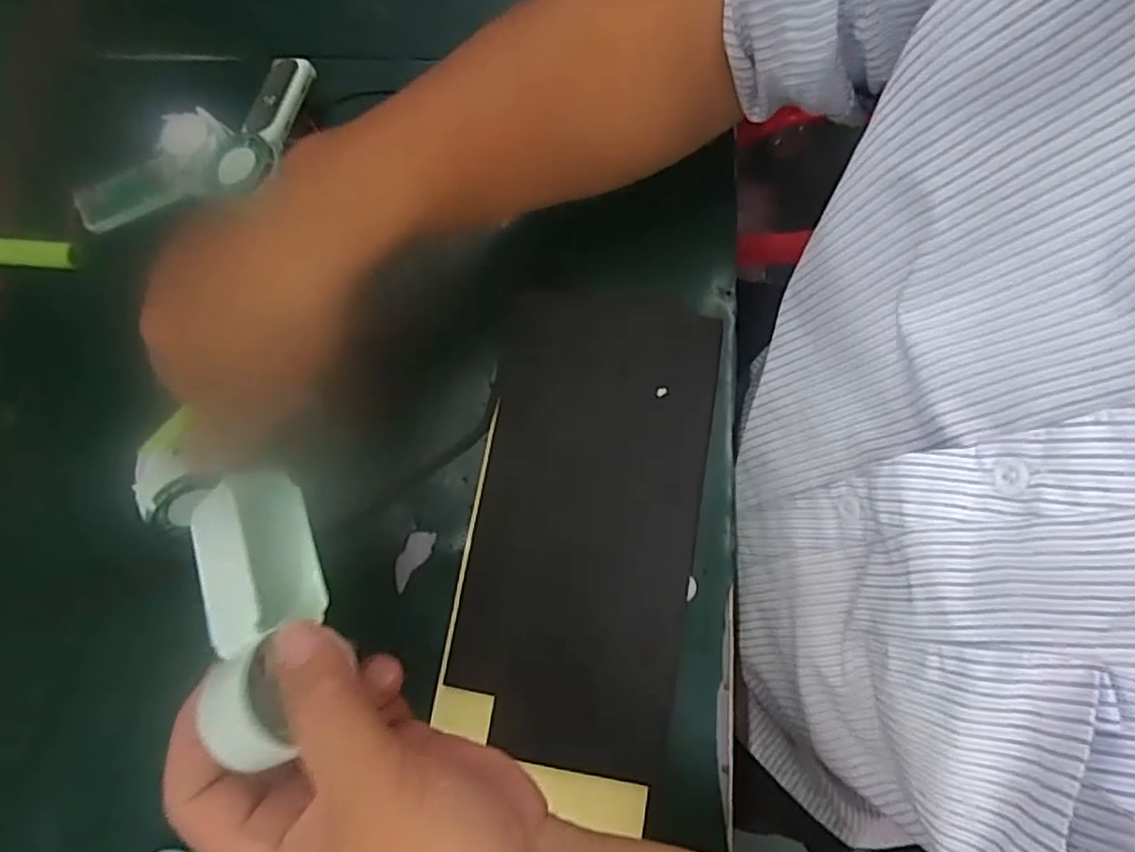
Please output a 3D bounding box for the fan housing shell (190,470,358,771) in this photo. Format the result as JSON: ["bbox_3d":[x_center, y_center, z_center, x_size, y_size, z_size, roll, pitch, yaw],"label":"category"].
[{"bbox_3d":[-0.105,0.060,0.224,0.042,0.022,0.092,-6,72,-3],"label":"fan housing shell"}]

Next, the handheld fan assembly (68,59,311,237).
[{"bbox_3d":[-0.192,-0.141,0.364,0.143,0.034,0.059,-34,76,-4],"label":"handheld fan assembly"}]

